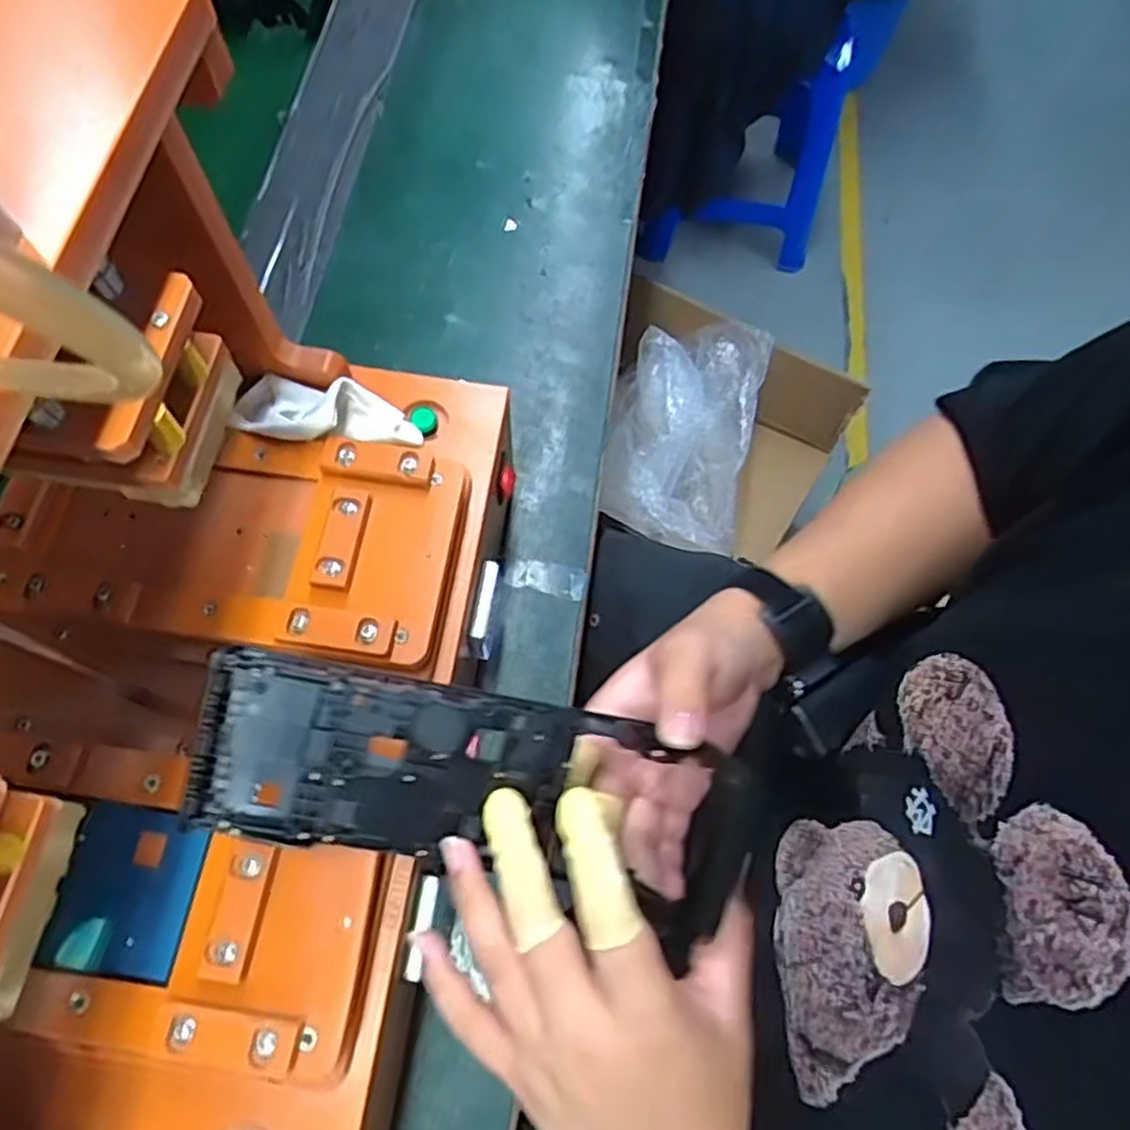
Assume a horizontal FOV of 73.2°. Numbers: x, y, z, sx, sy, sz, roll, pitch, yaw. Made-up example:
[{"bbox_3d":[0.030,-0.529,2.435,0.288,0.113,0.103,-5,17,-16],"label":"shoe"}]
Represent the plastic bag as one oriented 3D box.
[{"bbox_3d":[0.159,-0.184,1.063,0.193,0.144,0.327,14,68,4],"label":"plastic bag"}]

